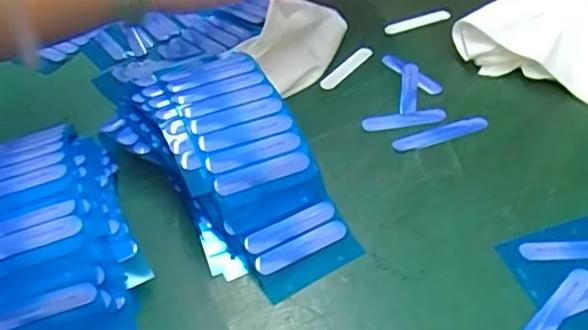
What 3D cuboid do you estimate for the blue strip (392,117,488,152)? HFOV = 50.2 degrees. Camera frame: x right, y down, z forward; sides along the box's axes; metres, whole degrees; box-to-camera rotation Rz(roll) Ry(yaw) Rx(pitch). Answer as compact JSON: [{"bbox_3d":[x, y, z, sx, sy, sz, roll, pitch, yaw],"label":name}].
[{"bbox_3d":[0.088,-0.019,0.377,0.059,0.004,0.011,-15,46,-9],"label":"blue strip"}]

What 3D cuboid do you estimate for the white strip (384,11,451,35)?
[{"bbox_3d":[0.091,-0.105,0.461,0.052,0.004,0.008,-17,46,-11],"label":"white strip"}]

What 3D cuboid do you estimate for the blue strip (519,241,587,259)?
[{"bbox_3d":[0.139,0.042,0.312,0.050,0.004,0.010,-1,46,5],"label":"blue strip"}]

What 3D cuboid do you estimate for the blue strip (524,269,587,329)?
[{"bbox_3d":[0.123,0.065,0.290,0.011,0.004,0.051,33,57,32],"label":"blue strip"}]

